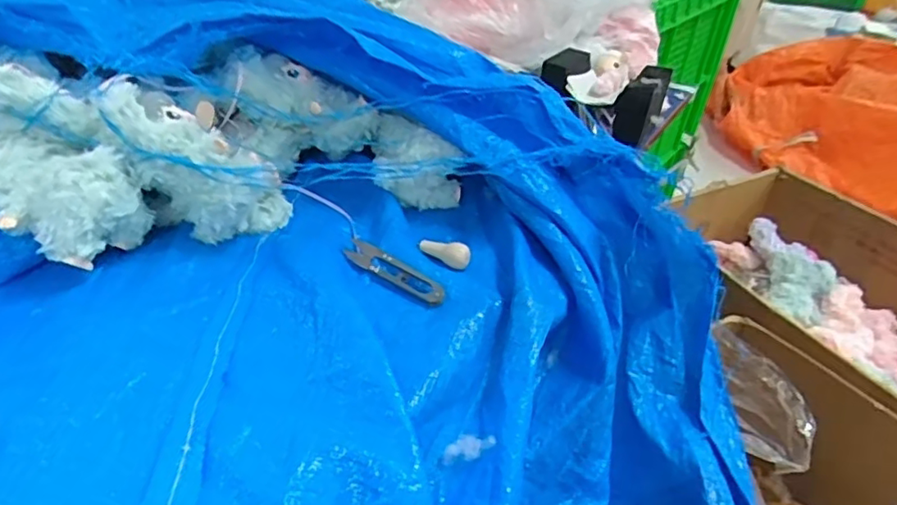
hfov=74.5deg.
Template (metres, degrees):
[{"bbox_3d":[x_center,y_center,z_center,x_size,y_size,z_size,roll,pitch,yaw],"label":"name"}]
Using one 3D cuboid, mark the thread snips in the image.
[{"bbox_3d":[-0.047,0.016,0.504,0.105,0.004,0.023,28,62,26],"label":"thread snips"}]

